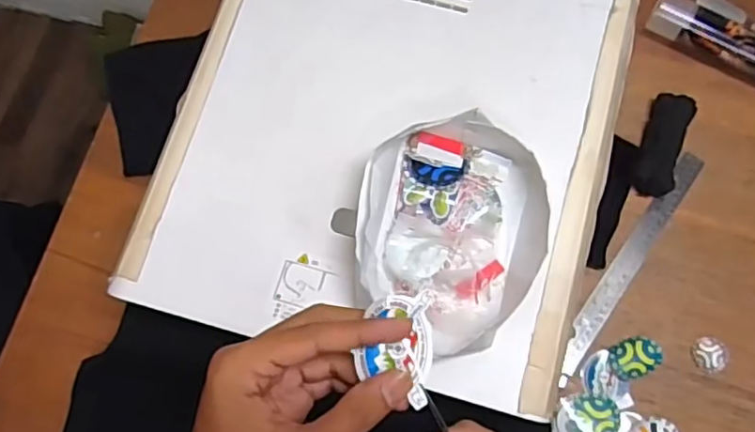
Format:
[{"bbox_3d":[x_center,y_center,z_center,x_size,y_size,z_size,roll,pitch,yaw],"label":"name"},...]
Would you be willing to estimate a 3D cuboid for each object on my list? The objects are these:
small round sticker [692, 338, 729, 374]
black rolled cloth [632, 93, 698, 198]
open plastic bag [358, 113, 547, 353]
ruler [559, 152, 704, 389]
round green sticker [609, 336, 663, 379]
[{"bbox_3d":[0.365,0.153,0.688,0.039,0.007,0.038,0,80,0],"label":"small round sticker"},{"bbox_3d":[0.340,-0.085,0.740,0.051,0.023,0.131,23,81,4],"label":"black rolled cloth"},{"bbox_3d":[0.066,0.012,0.535,0.161,0.048,0.194,8,80,1],"label":"open plastic bag"},{"bbox_3d":[0.286,0.052,0.718,0.029,0.010,0.313,33,77,15],"label":"ruler"},{"bbox_3d":[0.283,0.155,0.688,0.055,0.010,0.039,-18,81,-3],"label":"round green sticker"}]

